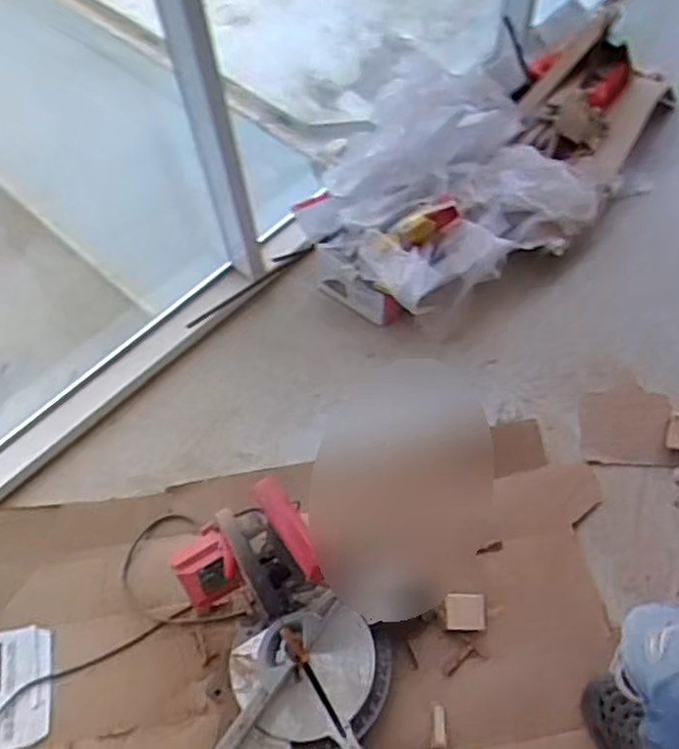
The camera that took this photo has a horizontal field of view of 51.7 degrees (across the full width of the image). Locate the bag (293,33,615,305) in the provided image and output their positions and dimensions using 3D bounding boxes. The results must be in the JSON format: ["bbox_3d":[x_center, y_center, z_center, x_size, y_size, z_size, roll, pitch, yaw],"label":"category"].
[{"bbox_3d":[0.230,-0.491,1.597,0.628,0.288,0.547,-29,61,-13],"label":"bag"}]

